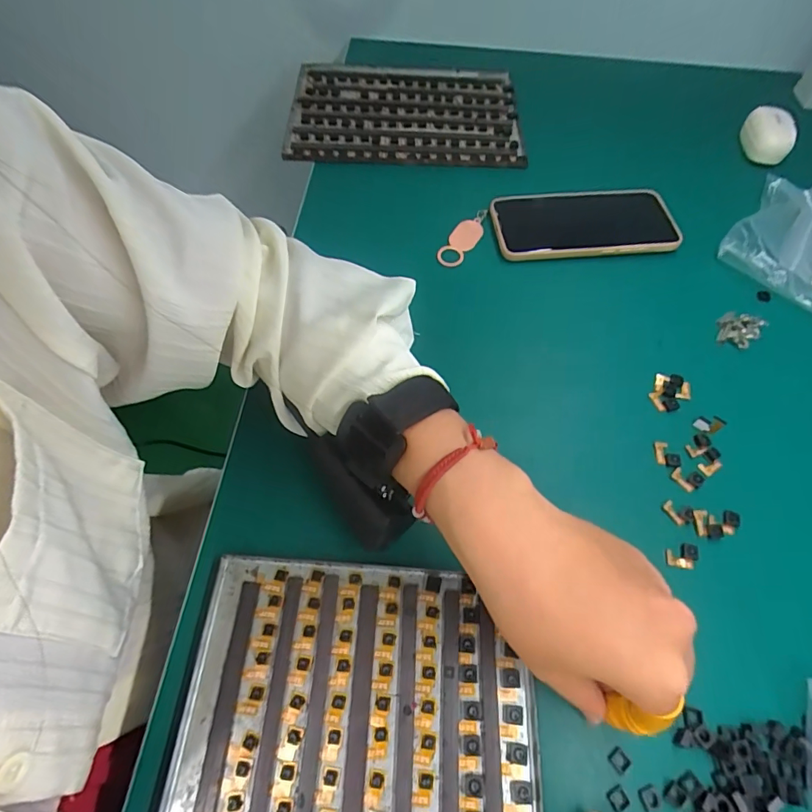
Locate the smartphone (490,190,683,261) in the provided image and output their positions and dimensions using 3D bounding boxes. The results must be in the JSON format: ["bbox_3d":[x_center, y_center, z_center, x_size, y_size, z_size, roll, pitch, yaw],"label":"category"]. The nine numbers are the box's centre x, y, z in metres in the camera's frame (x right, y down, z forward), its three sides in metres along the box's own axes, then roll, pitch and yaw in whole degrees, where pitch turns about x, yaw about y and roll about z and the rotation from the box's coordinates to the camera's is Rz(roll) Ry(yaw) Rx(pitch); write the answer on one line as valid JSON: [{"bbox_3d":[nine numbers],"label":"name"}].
[{"bbox_3d":[0.163,-0.168,0.430,0.165,0.010,0.077,-6,60,-4],"label":"smartphone"}]

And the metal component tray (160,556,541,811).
[{"bbox_3d":[-0.028,0.202,0.224,0.177,0.016,0.240,4,59,2],"label":"metal component tray"}]

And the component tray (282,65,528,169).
[{"bbox_3d":[-0.002,-0.314,0.513,0.240,0.017,0.164,2,59,0],"label":"component tray"}]

